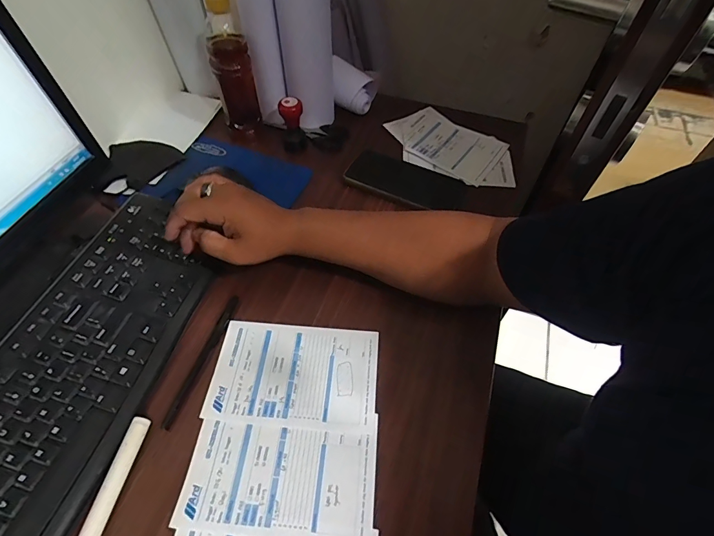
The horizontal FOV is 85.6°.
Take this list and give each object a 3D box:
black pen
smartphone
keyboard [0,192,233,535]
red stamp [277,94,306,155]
[{"bbox_3d":[-0.159,0.092,0.401,0.011,0.005,0.146,15,56,9],"label":"black pen"},{"bbox_3d":[0.072,-0.127,0.555,0.167,0.012,0.081,19,57,12],"label":"smartphone"},{"bbox_3d":[-0.275,0.096,0.370,0.149,0.020,0.404,13,55,7],"label":"keyboard"},{"bbox_3d":[-0.095,-0.215,0.576,0.032,0.075,0.032,31,60,19],"label":"red stamp"}]

